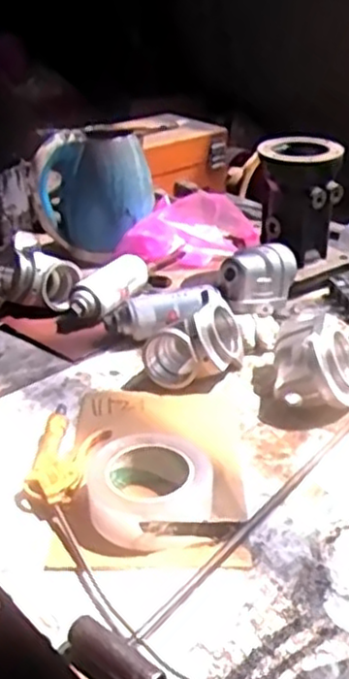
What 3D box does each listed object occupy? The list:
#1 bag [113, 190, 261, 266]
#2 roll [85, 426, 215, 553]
[{"bbox_3d":[0.019,-0.191,1.254,0.248,0.108,0.092,-7,30,-10],"label":"bag"},{"bbox_3d":[-0.024,0.143,0.699,0.120,0.045,0.130,-1,30,1],"label":"roll"}]

